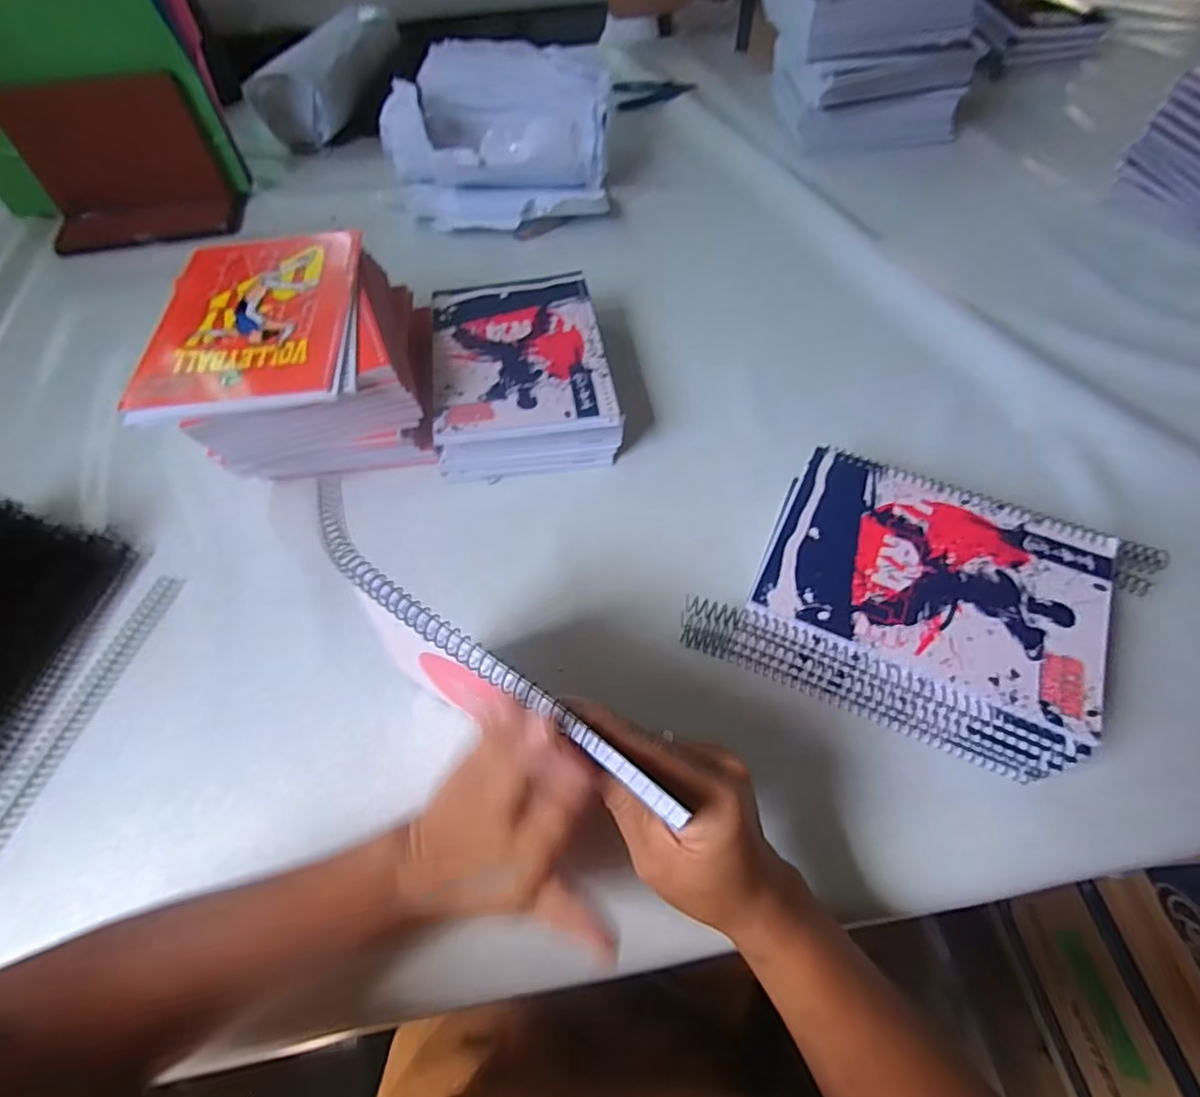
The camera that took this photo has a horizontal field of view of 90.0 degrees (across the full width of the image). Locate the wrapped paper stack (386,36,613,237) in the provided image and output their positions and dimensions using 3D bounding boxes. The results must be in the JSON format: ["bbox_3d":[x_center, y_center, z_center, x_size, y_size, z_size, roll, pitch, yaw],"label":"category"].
[{"bbox_3d":[-0.125,-0.497,0.723,0.274,0.091,0.240,4,59,5],"label":"wrapped paper stack"}]

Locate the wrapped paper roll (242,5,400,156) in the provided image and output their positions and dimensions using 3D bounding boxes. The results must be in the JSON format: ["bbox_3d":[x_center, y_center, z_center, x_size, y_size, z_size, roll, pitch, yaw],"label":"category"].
[{"bbox_3d":[-0.366,-0.673,0.827,0.106,0.086,0.250,24,74,14],"label":"wrapped paper roll"}]

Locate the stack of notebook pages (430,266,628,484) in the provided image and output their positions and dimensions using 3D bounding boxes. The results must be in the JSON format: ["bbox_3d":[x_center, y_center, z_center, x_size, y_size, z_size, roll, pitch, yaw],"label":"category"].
[{"bbox_3d":[-0.072,-0.164,0.542,0.147,0.051,0.201,-9,59,-4],"label":"stack of notebook pages"}]

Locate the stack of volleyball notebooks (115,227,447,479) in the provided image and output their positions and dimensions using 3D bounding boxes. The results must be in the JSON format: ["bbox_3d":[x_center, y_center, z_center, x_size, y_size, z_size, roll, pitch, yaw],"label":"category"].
[{"bbox_3d":[-0.244,-0.157,0.509,0.191,0.108,0.213,-9,59,-3],"label":"stack of volleyball notebooks"}]

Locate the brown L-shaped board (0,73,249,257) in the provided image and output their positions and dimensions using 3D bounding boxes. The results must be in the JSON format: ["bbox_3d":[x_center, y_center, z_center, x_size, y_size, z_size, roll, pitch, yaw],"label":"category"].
[{"bbox_3d":[-0.542,-0.434,0.680,0.198,0.134,0.073,-20,60,-10],"label":"brown L-shaped board"}]

